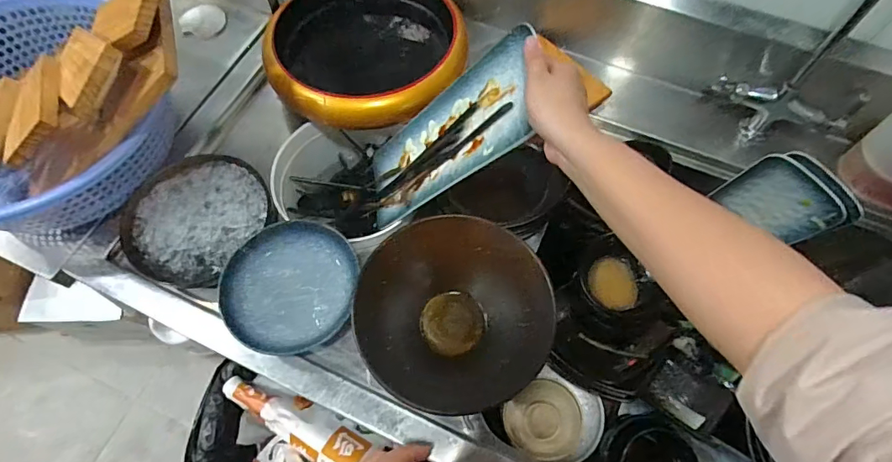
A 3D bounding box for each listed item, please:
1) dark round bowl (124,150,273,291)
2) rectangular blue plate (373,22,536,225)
[{"bbox_3d":[-0.359,-0.027,0.676,0.189,0.042,0.190,1,59,-1],"label":"dark round bowl"},{"bbox_3d":[-0.009,-0.110,0.603,0.014,0.331,0.128,5,70,-36],"label":"rectangular blue plate"}]

